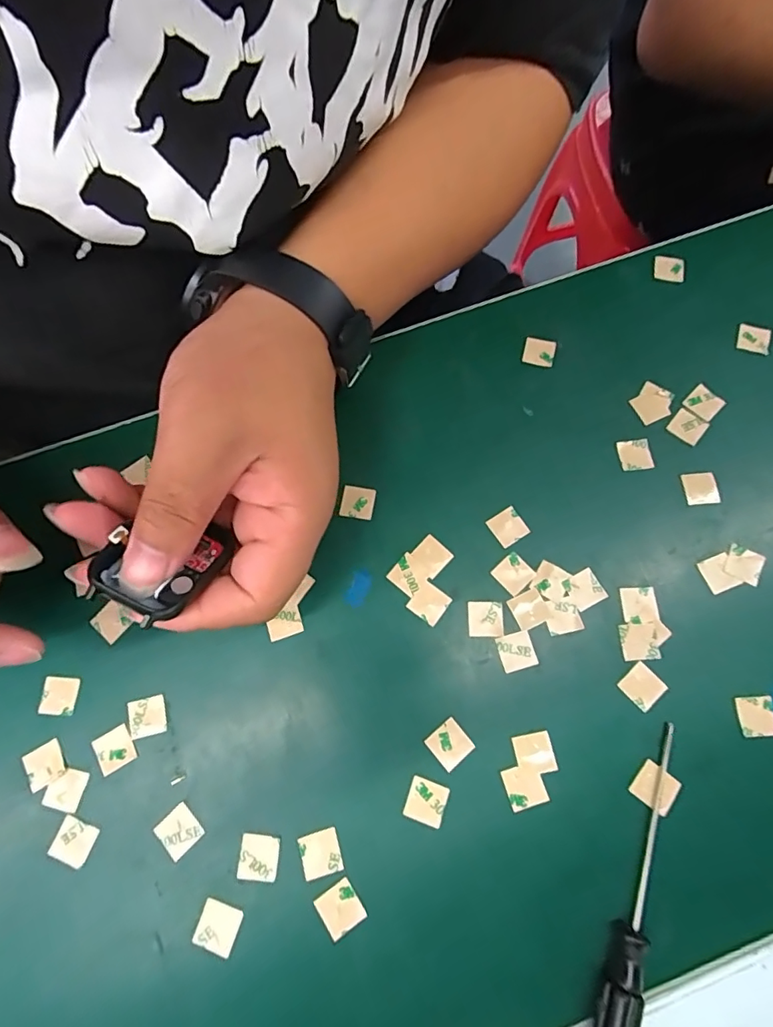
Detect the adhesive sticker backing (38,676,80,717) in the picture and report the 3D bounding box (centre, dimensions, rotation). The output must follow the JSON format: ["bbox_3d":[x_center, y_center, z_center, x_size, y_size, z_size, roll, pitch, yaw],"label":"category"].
[{"bbox_3d":[-0.143,0.079,0.217,0.015,0.004,0.016,3,75,0],"label":"adhesive sticker backing"}]

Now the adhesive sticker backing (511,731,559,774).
[{"bbox_3d":[0.061,0.099,0.206,0.015,0.004,0.015,-12,73,1],"label":"adhesive sticker backing"}]

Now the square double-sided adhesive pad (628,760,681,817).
[{"bbox_3d":[0.108,0.110,0.200,0.016,0.004,0.015,35,80,18],"label":"square double-sided adhesive pad"}]

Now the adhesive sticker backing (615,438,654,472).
[{"bbox_3d":[0.121,-0.028,0.243,0.015,0.004,0.015,-7,76,5],"label":"adhesive sticker backing"}]

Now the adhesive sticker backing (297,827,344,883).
[{"bbox_3d":[-0.026,0.135,0.198,0.015,0.004,0.015,-16,75,-4],"label":"adhesive sticker backing"}]

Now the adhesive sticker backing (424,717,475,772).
[{"bbox_3d":[0.026,0.096,0.208,0.015,0.004,0.015,-40,73,-8],"label":"adhesive sticker backing"}]

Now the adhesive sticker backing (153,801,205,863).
[{"bbox_3d":[-0.084,0.128,0.201,0.016,0.004,0.016,-43,80,-11],"label":"adhesive sticker backing"}]

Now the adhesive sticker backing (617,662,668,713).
[{"bbox_3d":[0.109,0.074,0.212,0.015,0.004,0.015,-45,76,-5],"label":"adhesive sticker backing"}]

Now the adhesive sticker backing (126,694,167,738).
[{"bbox_3d":[-0.103,0.087,0.214,0.015,0.004,0.015,-14,73,-5],"label":"adhesive sticker backing"}]

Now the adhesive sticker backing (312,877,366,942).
[{"bbox_3d":[-0.018,0.152,0.192,0.015,0.004,0.016,-31,73,-8],"label":"adhesive sticker backing"}]

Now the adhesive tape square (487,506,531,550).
[{"bbox_3d":[0.057,0.006,0.234,0.015,0.004,0.015,-32,75,-4],"label":"adhesive tape square"}]

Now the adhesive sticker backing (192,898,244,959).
[{"bbox_3d":[-0.065,0.159,0.191,0.016,0.004,0.015,16,73,8],"label":"adhesive sticker backing"}]

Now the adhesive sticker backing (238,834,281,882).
[{"bbox_3d":[-0.051,0.136,0.198,0.015,0.004,0.016,4,72,3],"label":"adhesive sticker backing"}]

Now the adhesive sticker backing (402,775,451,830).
[{"bbox_3d":[0.016,0.117,0.202,0.016,0.004,0.016,19,76,8],"label":"adhesive sticker backing"}]

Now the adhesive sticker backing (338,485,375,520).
[{"bbox_3d":[-0.014,-0.005,0.239,0.015,0.004,0.015,9,80,3],"label":"adhesive sticker backing"}]

